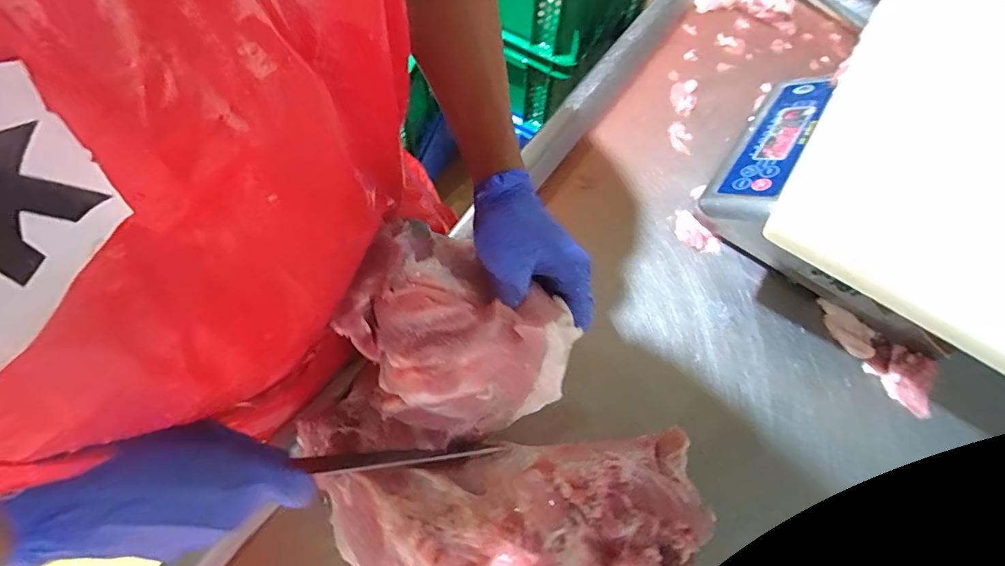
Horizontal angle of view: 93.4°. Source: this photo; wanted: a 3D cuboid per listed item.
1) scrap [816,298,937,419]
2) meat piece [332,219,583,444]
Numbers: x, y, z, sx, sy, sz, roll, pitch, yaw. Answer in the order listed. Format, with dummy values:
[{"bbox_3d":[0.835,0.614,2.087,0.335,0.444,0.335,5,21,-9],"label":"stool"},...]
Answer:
[{"bbox_3d":[0.380,0.067,0.474,0.046,0.022,0.136,-33,75,-13],"label":"scrap"},{"bbox_3d":[-0.040,0.046,0.348,0.157,0.128,0.128,38,73,11],"label":"meat piece"}]

